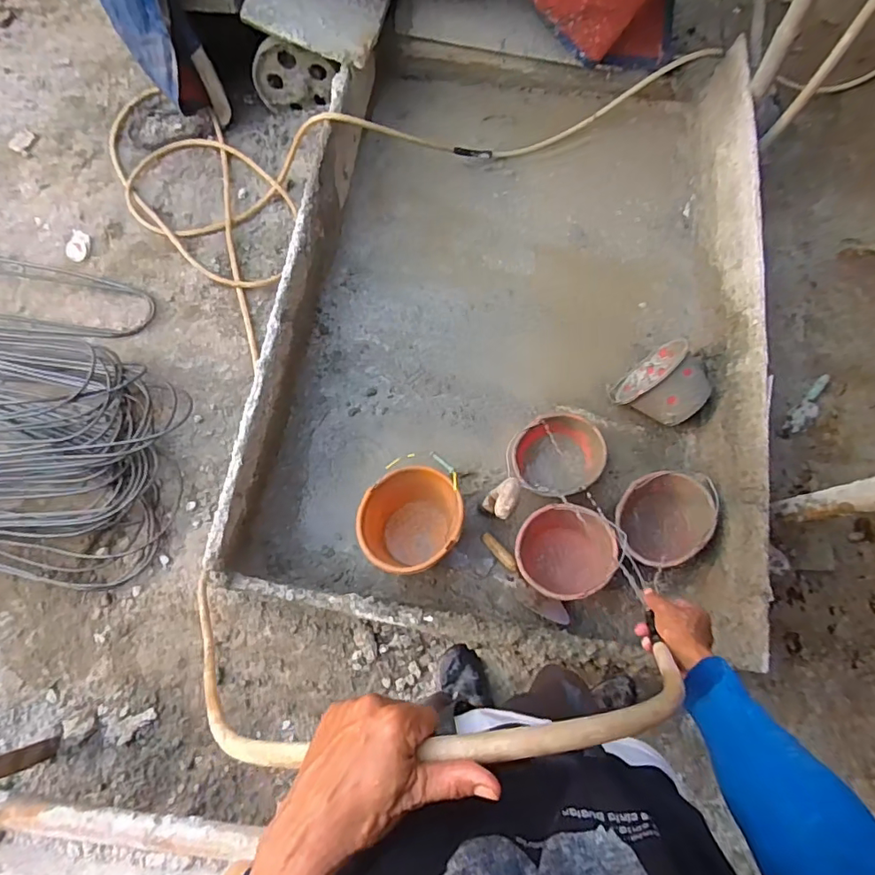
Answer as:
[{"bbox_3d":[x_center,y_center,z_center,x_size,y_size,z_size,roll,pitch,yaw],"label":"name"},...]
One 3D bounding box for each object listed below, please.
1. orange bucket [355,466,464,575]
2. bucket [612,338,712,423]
[{"bbox_3d":[-0.071,0.230,1.376,0.257,0.204,0.242,0,72,2],"label":"orange bucket"},{"bbox_3d":[0.654,-0.157,1.492,0.214,0.231,0.226,35,74,13],"label":"bucket"}]

